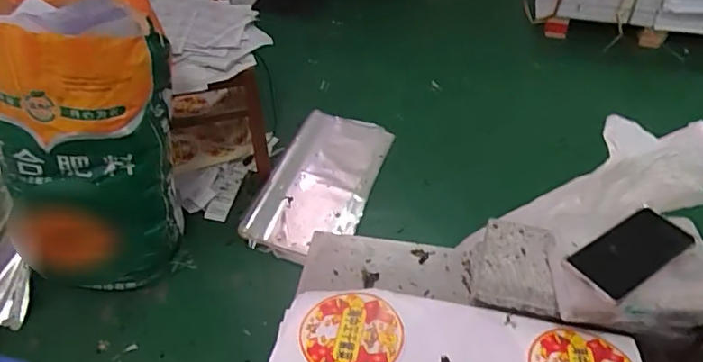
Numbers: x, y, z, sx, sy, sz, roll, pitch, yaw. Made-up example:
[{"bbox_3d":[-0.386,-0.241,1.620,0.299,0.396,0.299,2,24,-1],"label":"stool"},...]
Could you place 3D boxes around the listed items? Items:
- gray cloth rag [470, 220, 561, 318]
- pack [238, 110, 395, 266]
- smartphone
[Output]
[{"bbox_3d":[0.235,0.122,0.772,0.112,0.053,0.110,10,48,11],"label":"gray cloth rag"},{"bbox_3d":[-0.108,-0.005,1.807,0.340,0.044,0.609,14,49,14],"label":"pack"},{"bbox_3d":[0.338,0.086,0.658,0.151,0.010,0.070,-25,51,-21],"label":"smartphone"}]

